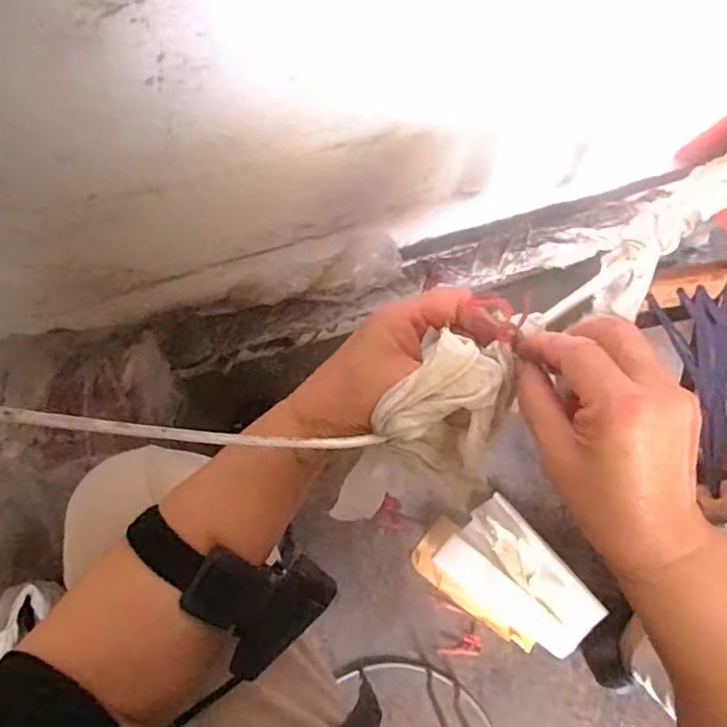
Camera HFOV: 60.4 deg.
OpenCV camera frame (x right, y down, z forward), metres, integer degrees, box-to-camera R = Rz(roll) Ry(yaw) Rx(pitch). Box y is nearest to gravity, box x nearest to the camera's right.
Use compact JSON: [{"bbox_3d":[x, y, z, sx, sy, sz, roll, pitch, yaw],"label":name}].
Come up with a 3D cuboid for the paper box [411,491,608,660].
[{"bbox_3d":[0.177,0.275,0.782,0.141,0.061,0.210,-39,81,-9],"label":"paper box"}]

